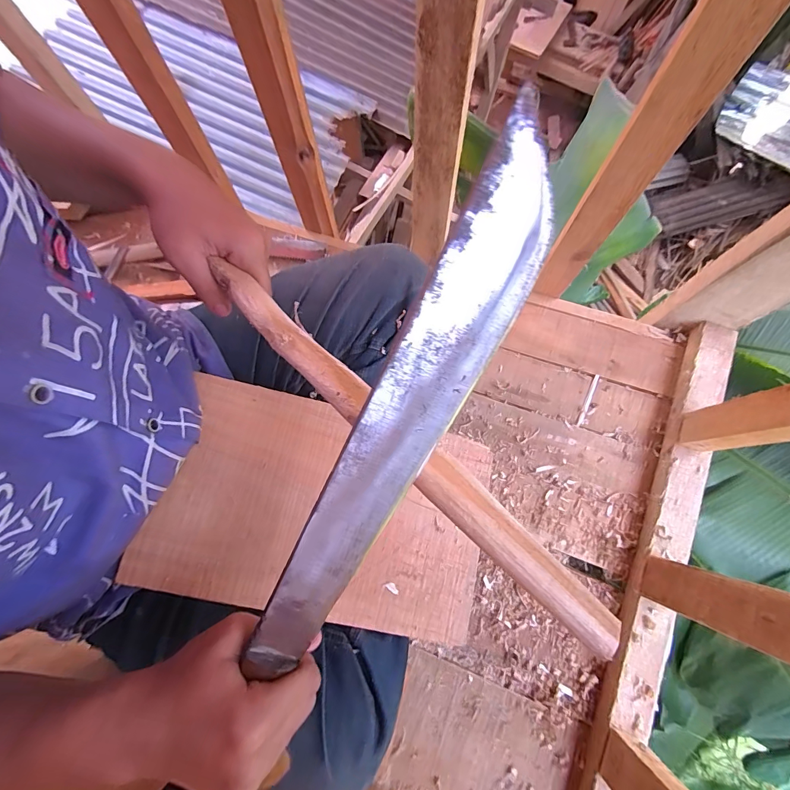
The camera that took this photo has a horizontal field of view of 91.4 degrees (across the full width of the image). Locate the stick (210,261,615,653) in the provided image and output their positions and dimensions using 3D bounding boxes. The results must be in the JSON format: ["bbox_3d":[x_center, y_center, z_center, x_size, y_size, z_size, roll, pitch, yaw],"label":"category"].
[{"bbox_3d":[-0.015,0.010,0.226,0.316,0.015,0.024,42,79,21],"label":"stick"}]

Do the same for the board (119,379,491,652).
[{"bbox_3d":[-0.069,0.111,0.379,0.316,0.011,0.199,14,78,-4],"label":"board"}]

